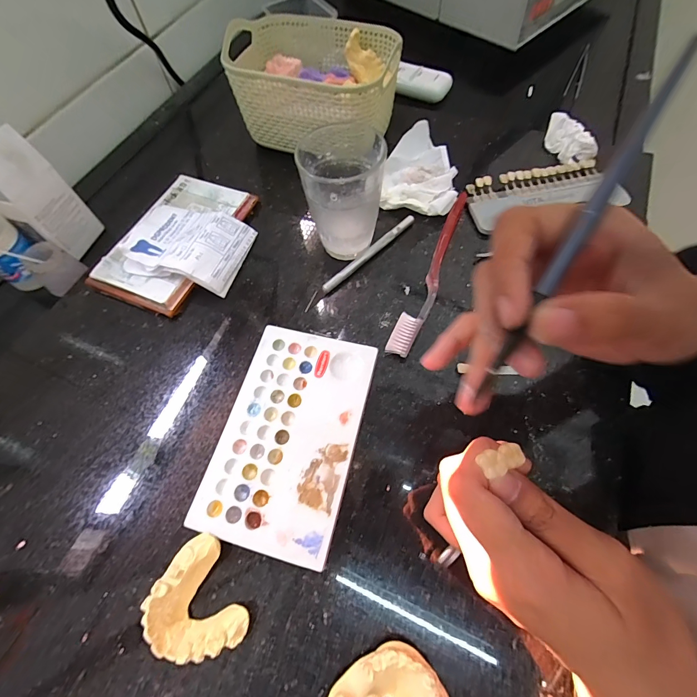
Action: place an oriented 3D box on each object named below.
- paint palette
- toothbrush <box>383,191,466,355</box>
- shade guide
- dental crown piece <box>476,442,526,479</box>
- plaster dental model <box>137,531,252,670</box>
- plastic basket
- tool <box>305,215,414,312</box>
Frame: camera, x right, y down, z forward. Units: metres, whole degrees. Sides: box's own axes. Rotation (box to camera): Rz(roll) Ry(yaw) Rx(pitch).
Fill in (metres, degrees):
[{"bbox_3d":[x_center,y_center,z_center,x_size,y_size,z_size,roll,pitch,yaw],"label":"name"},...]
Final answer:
[{"bbox_3d":[-0.041,0.059,0.259,0.094,0.012,0.151,12,64,9],"label":"paint palette"},{"bbox_3d":[0.078,-0.072,0.319,0.019,0.011,0.187,22,66,14],"label":"toothbrush"},{"bbox_3d":[0.190,-0.155,0.354,0.143,0.010,0.063,-13,63,-3],"label":"shade guide"},{"bbox_3d":[0.056,0.039,0.128,0.018,0.004,0.008,-14,62,-23],"label":"dental crown piece"},{"bbox_3d":[-0.091,0.149,0.210,0.047,0.022,0.059,-29,65,-11],"label":"plaster dental model"},{"bbox_3d":[-0.037,-0.280,0.389,0.175,0.087,0.121,19,66,13],"label":"plastic basket"},{"bbox_3d":[0.012,-0.081,0.328,0.137,0.010,0.008,-41,68,-16],"label":"tool"}]

